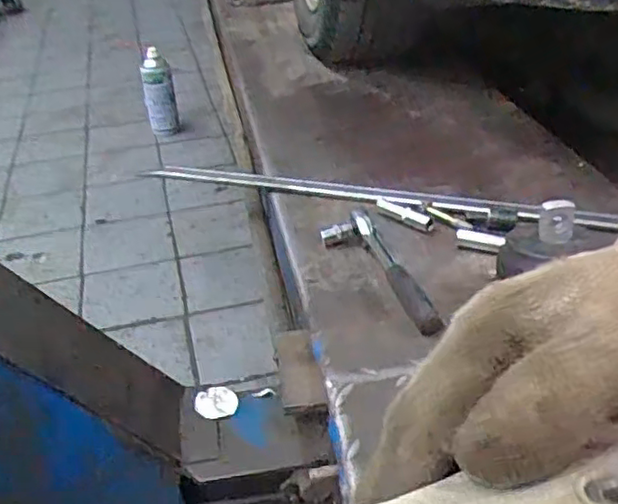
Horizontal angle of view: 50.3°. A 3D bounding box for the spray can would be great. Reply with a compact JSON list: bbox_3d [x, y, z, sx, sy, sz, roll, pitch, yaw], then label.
[{"bbox_3d":[-0.333,-0.349,1.469,0.066,0.189,0.068,-9,34,-9],"label":"spray can"}]

